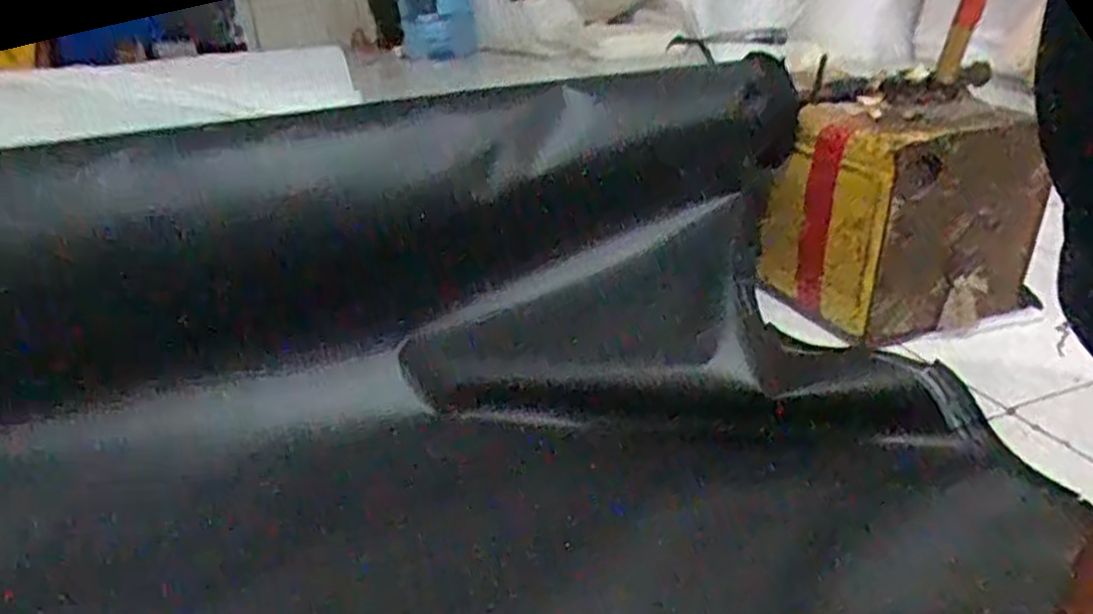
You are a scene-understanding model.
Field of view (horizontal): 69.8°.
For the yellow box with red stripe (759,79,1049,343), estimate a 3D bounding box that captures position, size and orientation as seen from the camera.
[{"bbox_3d":[0.432,-0.108,0.922,0.278,0.241,0.159,-10,28,-15],"label":"yellow box with red stripe"}]

